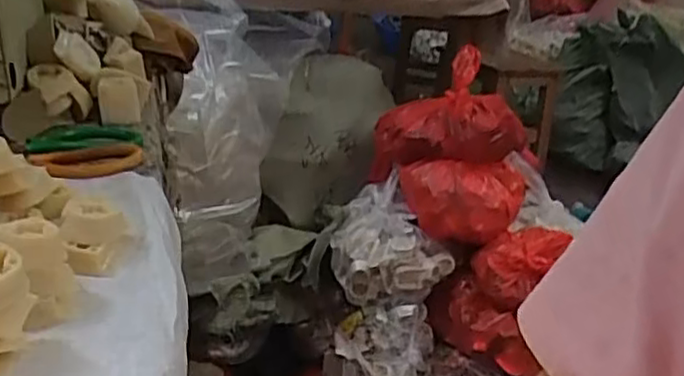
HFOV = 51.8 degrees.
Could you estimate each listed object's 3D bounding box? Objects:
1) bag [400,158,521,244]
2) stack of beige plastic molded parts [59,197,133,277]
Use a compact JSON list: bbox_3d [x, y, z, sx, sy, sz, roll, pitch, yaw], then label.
[{"bbox_3d":[0.210,0.019,1.263,0.218,0.113,0.140,10,25,11],"label":"bag"},{"bbox_3d":[-0.169,0.033,0.473,0.045,0.033,0.050,0,25,-7],"label":"stack of beige plastic molded parts"}]

